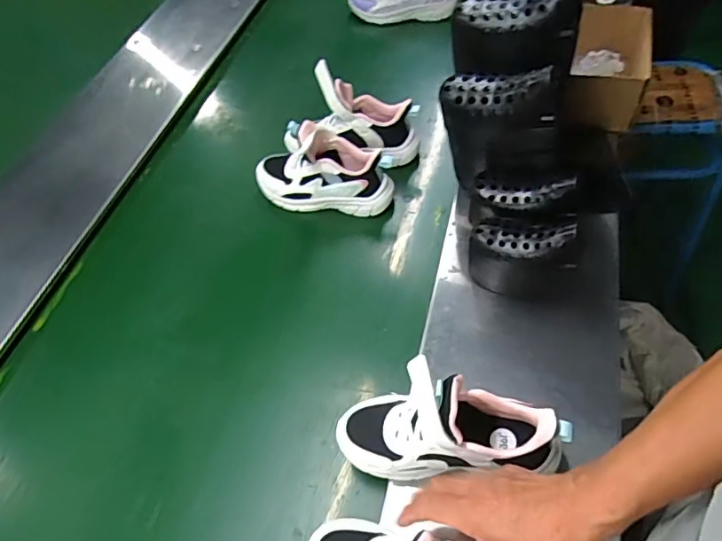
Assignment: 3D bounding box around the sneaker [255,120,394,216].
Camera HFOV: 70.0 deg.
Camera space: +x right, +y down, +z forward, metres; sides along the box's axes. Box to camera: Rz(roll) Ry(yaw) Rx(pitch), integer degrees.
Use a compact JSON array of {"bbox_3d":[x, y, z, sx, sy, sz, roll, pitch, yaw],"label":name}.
[{"bbox_3d":[-0.063,-0.162,0.828,0.228,0.120,0.079,8,55,13],"label":"sneaker"}]

